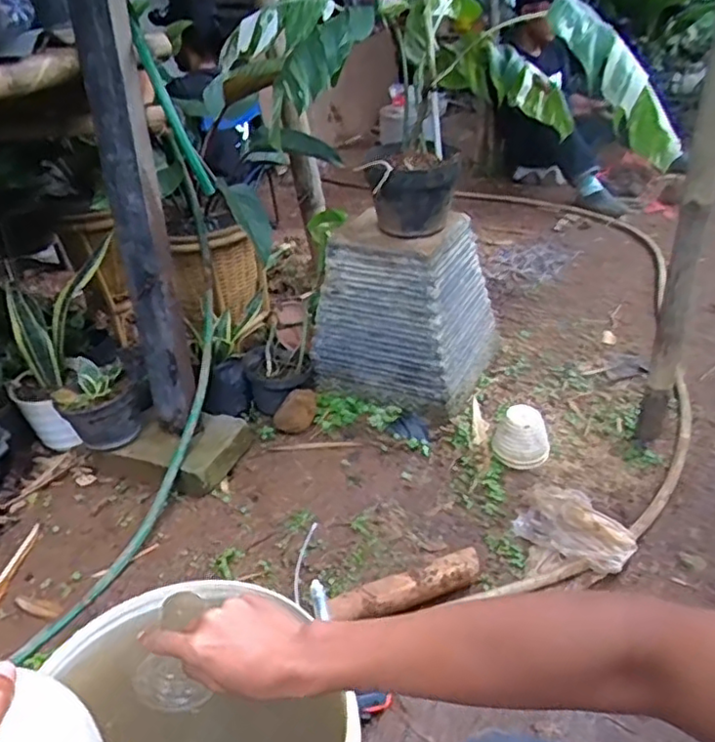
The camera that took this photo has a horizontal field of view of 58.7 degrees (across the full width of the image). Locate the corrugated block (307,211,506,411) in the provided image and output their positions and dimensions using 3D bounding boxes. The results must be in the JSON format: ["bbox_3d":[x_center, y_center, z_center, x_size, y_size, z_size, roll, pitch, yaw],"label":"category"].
[{"bbox_3d":[0.145,-0.187,1.659,0.380,0.407,0.404,13,32,23],"label":"corrugated block"}]

